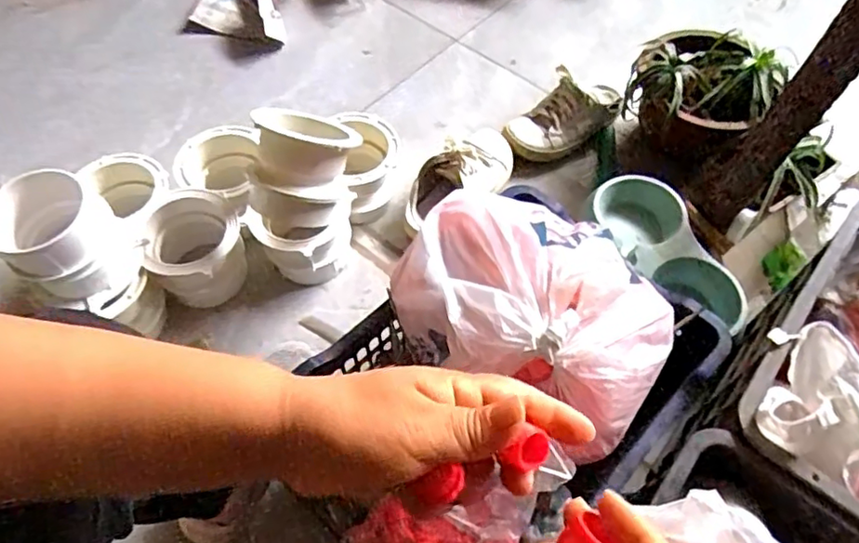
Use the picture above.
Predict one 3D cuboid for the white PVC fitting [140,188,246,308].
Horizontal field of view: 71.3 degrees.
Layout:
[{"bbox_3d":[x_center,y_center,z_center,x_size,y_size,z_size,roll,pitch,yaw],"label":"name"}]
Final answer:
[{"bbox_3d":[-0.328,-0.033,0.859,0.125,0.107,0.140,-21,62,-12],"label":"white PVC fitting"}]

